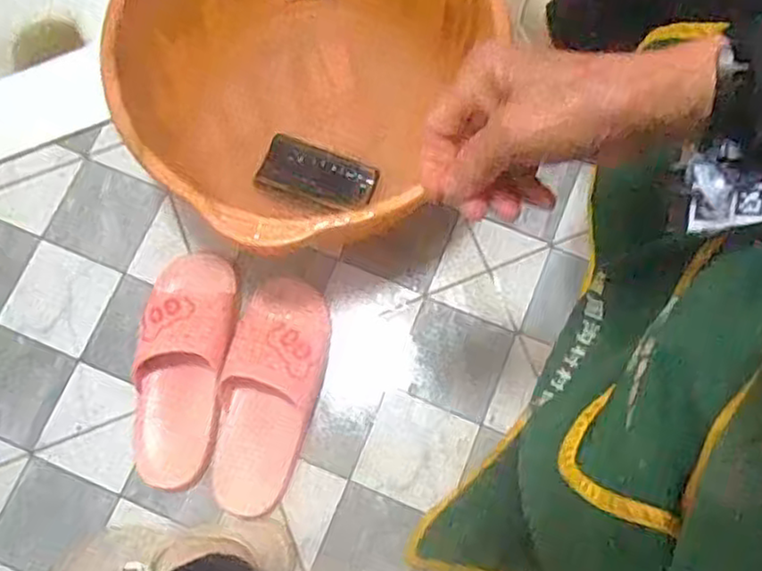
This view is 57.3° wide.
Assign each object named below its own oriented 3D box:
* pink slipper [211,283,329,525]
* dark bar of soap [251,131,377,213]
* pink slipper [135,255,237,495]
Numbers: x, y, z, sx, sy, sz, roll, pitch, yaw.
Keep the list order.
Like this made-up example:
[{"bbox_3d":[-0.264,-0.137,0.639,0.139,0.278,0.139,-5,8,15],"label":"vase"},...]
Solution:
[{"bbox_3d":[-0.117,0.111,0.724,0.094,0.062,0.243,15,79,3],"label":"pink slipper"},{"bbox_3d":[-0.070,-0.124,0.771,0.126,0.019,0.061,12,104,-4],"label":"dark bar of soap"},{"bbox_3d":[-0.206,0.084,0.730,0.094,0.063,0.242,3,78,0],"label":"pink slipper"}]

